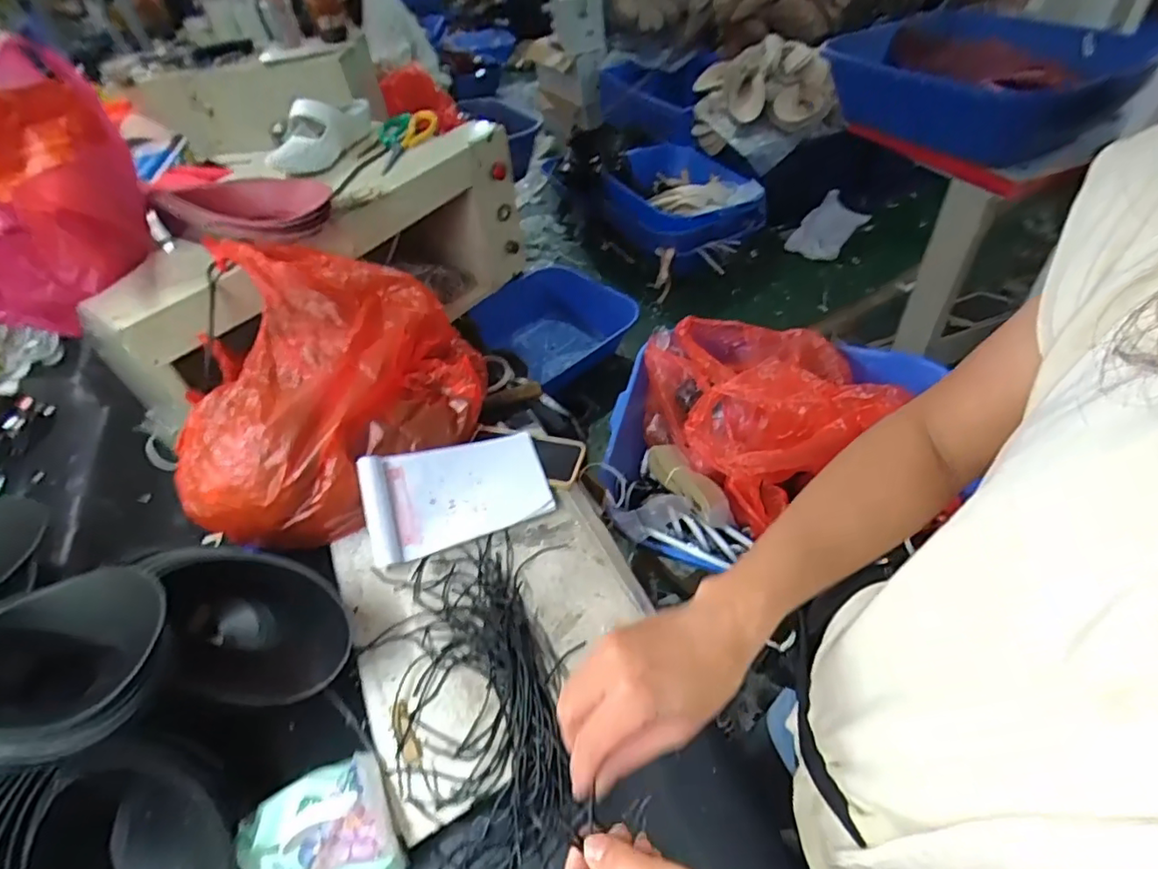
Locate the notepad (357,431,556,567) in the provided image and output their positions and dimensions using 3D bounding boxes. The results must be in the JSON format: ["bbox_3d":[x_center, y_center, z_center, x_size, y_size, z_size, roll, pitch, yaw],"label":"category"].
[{"bbox_3d":[-0.152,0.071,0.721,0.226,0.046,0.128,-13,70,-22],"label":"notepad"}]

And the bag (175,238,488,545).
[{"bbox_3d":[-0.306,-0.056,0.720,0.306,0.243,0.309,-3,46,3],"label":"bag"}]

